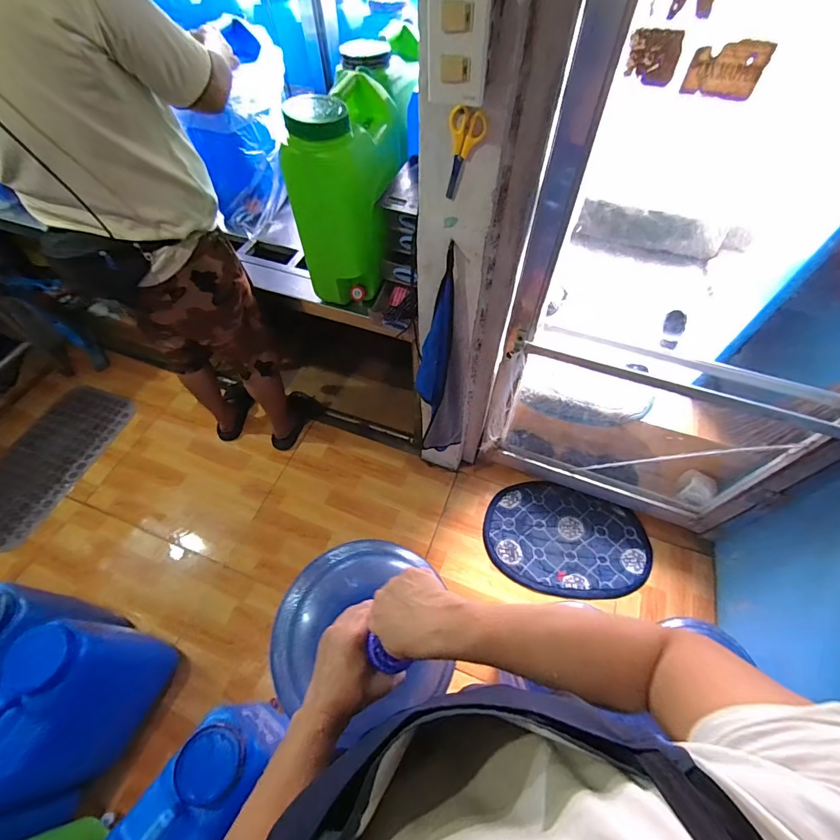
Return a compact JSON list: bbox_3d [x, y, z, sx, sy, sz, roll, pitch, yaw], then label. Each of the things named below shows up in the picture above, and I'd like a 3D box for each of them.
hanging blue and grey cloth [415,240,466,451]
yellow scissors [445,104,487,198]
[{"bbox_3d":[0.060,-0.095,1.017,0.130,0.595,0.088,3,58,2],"label":"hanging blue and grey cloth"},{"bbox_3d":[0.068,-0.397,0.620,0.054,0.124,0.004,14,59,9],"label":"yellow scissors"}]

